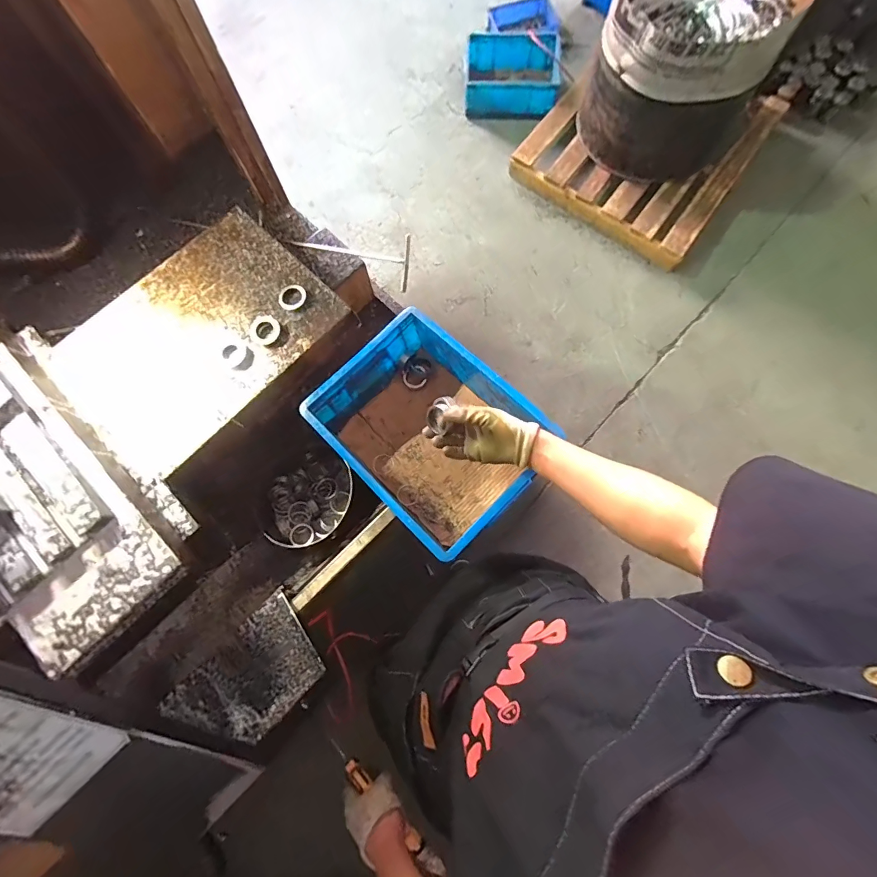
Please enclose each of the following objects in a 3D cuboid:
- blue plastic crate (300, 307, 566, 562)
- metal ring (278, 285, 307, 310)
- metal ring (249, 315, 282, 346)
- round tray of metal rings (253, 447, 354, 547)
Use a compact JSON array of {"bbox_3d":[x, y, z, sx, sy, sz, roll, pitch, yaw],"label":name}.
[{"bbox_3d":[-0.014,-0.009,0.711,0.265,0.139,0.346,-44,80,-9],"label":"blue plastic crate"},{"bbox_3d":[-0.247,-0.239,0.715,0.048,0.010,0.040,-31,78,-7],"label":"metal ring"},{"bbox_3d":[-0.288,-0.181,0.700,0.048,0.014,0.056,-33,78,-7],"label":"metal ring"},{"bbox_3d":[-0.257,0.114,0.822,0.199,0.069,0.166,-22,77,-5],"label":"round tray of metal rings"}]

